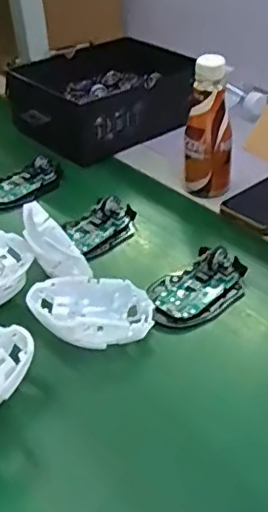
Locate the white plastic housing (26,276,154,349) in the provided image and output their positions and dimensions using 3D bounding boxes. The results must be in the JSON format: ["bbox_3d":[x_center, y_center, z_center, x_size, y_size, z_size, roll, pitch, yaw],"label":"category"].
[{"bbox_3d":[-0.041,0.052,0.539,0.111,0.027,0.068,6,47,-6],"label":"white plastic housing"}]

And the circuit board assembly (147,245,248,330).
[{"bbox_3d":[0.064,0.028,0.566,0.112,0.024,0.072,-27,44,-25],"label":"circuit board assembly"}]

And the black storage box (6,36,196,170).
[{"bbox_3d":[-0.069,-0.234,0.862,0.207,0.081,0.208,-31,45,-29],"label":"black storage box"}]

